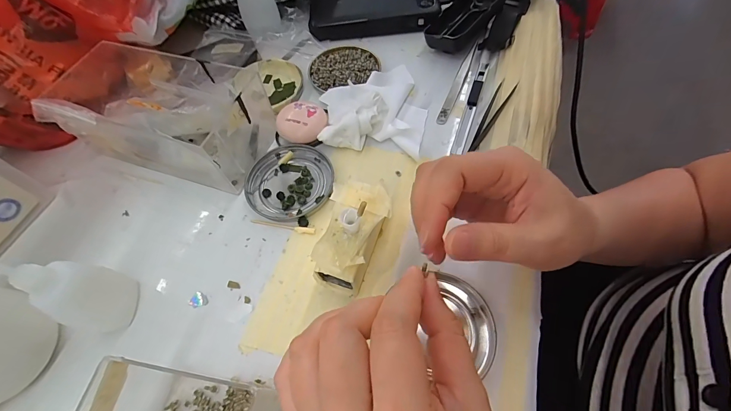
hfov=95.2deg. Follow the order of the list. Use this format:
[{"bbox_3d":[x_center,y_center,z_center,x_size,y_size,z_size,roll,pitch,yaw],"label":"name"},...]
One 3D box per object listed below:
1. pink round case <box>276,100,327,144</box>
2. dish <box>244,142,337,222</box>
[{"bbox_3d":[-0.061,-0.080,0.326,0.044,0.021,0.043,-2,61,3],"label":"pink round case"},{"bbox_3d":[-0.070,-0.022,0.306,0.076,0.007,0.075,-2,61,3],"label":"dish"}]

